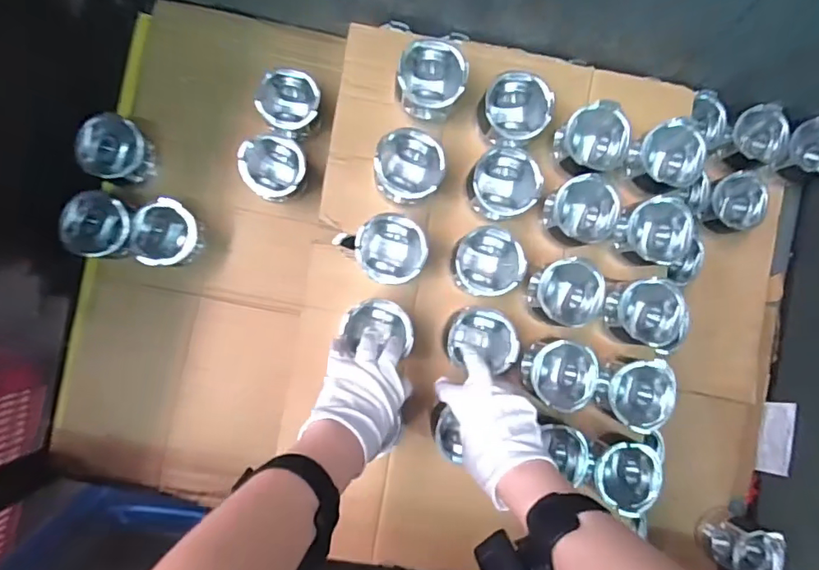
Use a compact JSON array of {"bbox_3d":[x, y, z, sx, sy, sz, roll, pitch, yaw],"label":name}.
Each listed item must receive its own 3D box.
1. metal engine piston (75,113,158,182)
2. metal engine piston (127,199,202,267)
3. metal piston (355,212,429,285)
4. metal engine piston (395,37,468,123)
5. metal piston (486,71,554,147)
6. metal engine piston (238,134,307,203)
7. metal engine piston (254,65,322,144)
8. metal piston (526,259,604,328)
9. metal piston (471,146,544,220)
[{"bbox_3d":[-0.389,-0.178,0.693,0.081,0.071,0.079,0,89,-3],"label":"metal engine piston"},{"bbox_3d":[-0.322,-0.068,0.703,0.078,0.086,0.085,17,89,-3],"label":"metal engine piston"},{"bbox_3d":[-0.023,-0.041,0.635,0.088,0.072,0.085,6,89,-3],"label":"metal piston"},{"bbox_3d":[0.026,-0.246,0.638,0.081,0.066,0.084,7,89,-3],"label":"metal engine piston"},{"bbox_3d":[0.128,-0.213,0.647,0.082,0.068,0.080,-30,91,-3],"label":"metal piston"},{"bbox_3d":[-0.183,-0.157,0.713,0.079,0.082,0.077,14,89,-3],"label":"metal engine piston"},{"bbox_3d":[-0.159,-0.244,0.710,0.082,0.082,0.086,38,88,-2],"label":"metal engine piston"},{"bbox_3d":[0.195,0.009,0.654,0.090,0.062,0.082,23,88,-2],"label":"metal piston"},{"bbox_3d":[0.115,-0.123,0.648,0.079,0.067,0.078,0,89,-3],"label":"metal piston"}]

